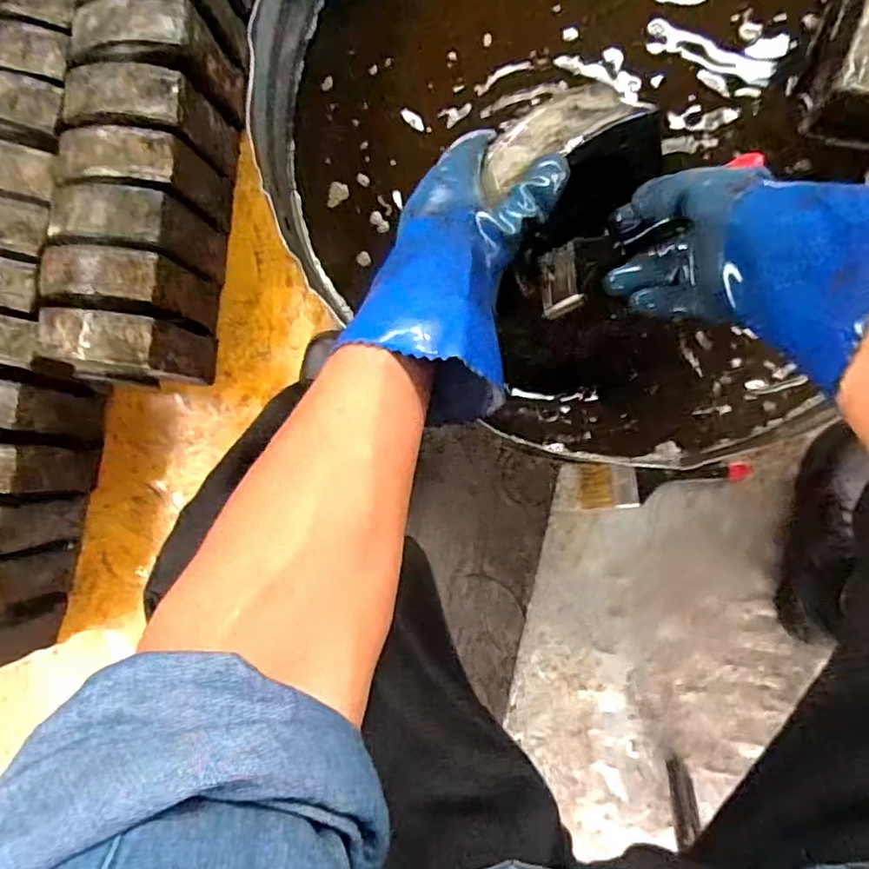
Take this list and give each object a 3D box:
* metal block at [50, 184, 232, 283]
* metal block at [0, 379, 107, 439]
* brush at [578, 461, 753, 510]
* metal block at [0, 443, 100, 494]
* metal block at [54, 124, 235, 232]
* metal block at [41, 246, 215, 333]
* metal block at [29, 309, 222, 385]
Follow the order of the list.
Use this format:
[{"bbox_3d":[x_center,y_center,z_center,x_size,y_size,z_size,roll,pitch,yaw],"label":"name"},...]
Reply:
[{"bbox_3d":[-0.397,-0.269,0.811,0.151,0.171,0.072,7,89,8],"label":"metal block"},{"bbox_3d":[-0.553,-0.037,0.817,0.099,0.171,0.067,11,89,8],"label":"metal block"},{"bbox_3d":[0.287,0.064,0.745,0.205,0.023,0.055,-2,88,8],"label":"brush"},{"bbox_3d":[-0.584,0.042,0.830,0.132,0.166,0.069,4,88,8],"label":"metal block"},{"bbox_3d":[-0.384,-0.342,0.804,0.159,0.161,0.072,4,88,8],"label":"metal block"},{"bbox_3d":[-0.409,-0.195,0.814,0.148,0.177,0.070,7,89,8],"label":"metal block"},{"bbox_3d":[-0.413,-0.109,0.813,0.166,0.188,0.080,3,88,8],"label":"metal block"}]

